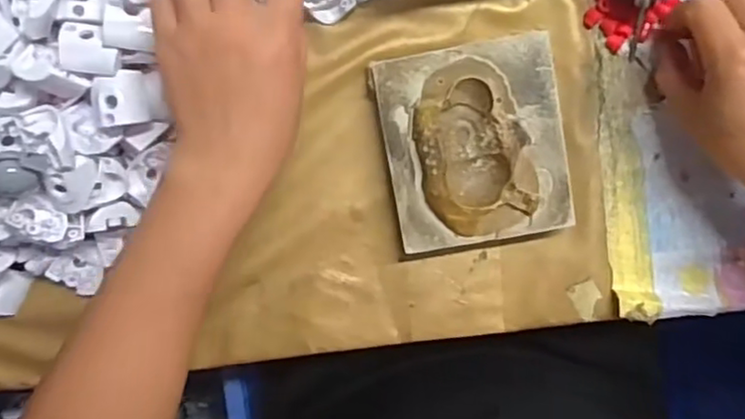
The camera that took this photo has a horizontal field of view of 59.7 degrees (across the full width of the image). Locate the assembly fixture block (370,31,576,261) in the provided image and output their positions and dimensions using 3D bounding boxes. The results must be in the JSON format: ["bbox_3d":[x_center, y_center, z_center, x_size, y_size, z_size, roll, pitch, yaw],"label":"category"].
[{"bbox_3d":[0.060,-0.038,0.392,0.104,0.032,0.114,-10,97,5],"label":"assembly fixture block"}]

